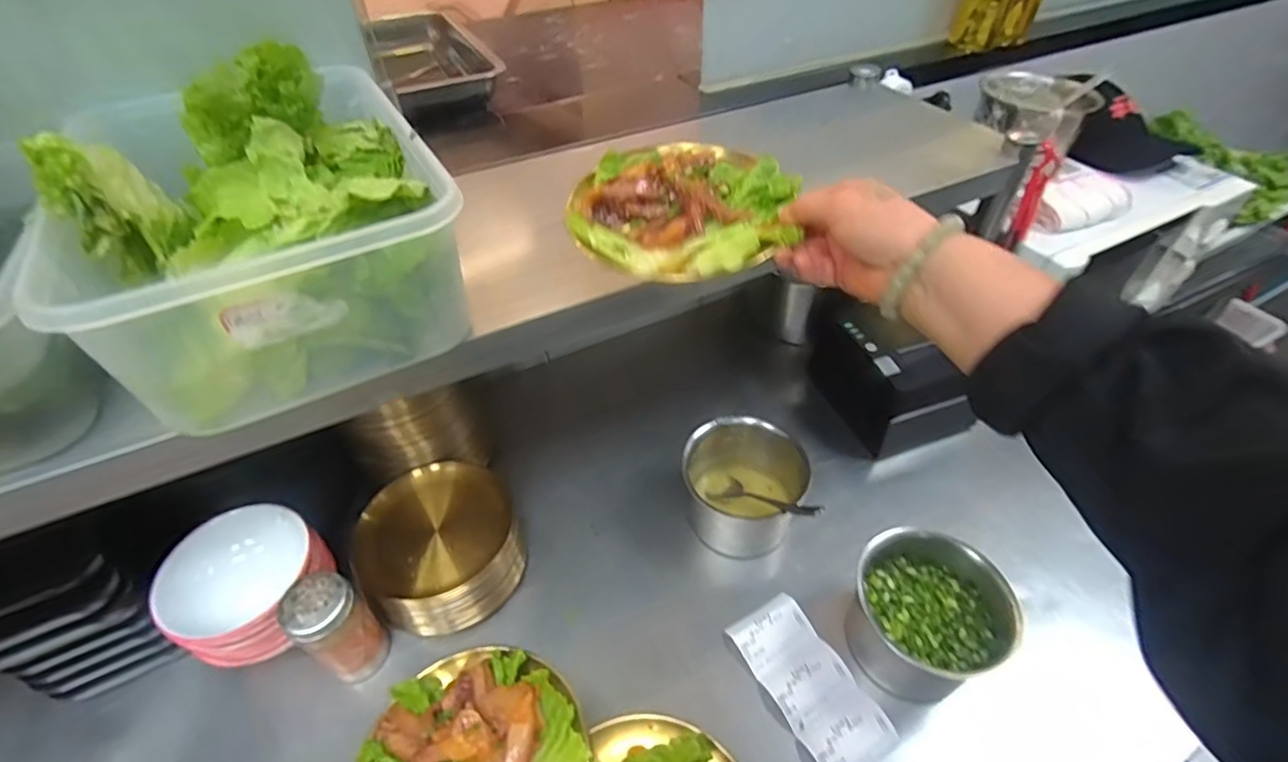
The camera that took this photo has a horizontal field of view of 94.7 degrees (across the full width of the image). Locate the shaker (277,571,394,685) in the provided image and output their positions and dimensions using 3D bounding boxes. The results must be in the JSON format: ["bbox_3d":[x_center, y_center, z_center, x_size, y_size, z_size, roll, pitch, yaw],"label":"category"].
[{"bbox_3d":[-0.291,0.235,0.561,0.051,0.121,0.062,28,52,27],"label":"shaker"}]

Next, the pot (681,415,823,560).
[{"bbox_3d":[0.110,0.113,0.660,0.137,0.126,0.120,2,45,4],"label":"pot"}]

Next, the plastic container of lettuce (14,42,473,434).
[{"bbox_3d":[-0.284,-0.128,0.448,0.226,0.147,0.286,-24,49,-21],"label":"plastic container of lettuce"}]

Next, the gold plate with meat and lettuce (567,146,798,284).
[{"bbox_3d":[0.027,-0.127,0.426,0.157,0.033,0.138,7,45,9],"label":"gold plate with meat and lettuce"}]

